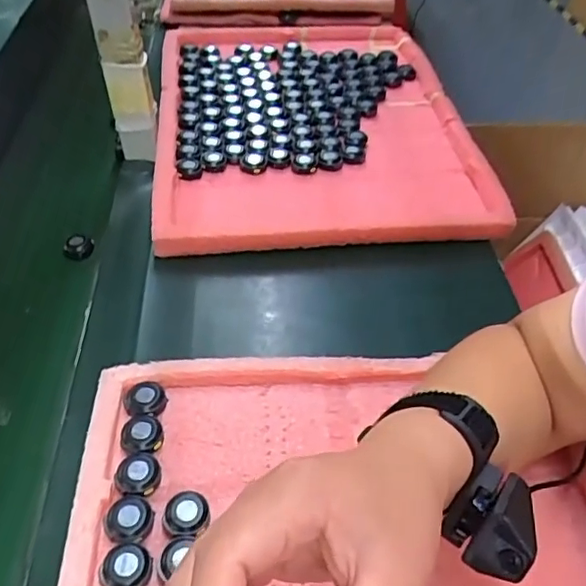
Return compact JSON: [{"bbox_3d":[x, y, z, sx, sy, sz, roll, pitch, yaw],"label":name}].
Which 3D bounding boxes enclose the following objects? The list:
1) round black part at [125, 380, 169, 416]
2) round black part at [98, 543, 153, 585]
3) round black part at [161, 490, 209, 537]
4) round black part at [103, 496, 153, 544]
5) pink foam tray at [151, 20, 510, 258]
[{"bbox_3d":[-0.114,0.082,0.449,0.029,0.016,0.032,-19,49,-18],"label":"round black part"},{"bbox_3d":[-0.103,0.171,0.360,0.031,0.012,0.027,11,47,11],"label":"round black part"},{"bbox_3d":[-0.070,0.149,0.386,0.029,0.015,0.030,0,46,0],"label":"round black part"},{"bbox_3d":[-0.108,0.151,0.382,0.029,0.017,0.029,0,46,0],"label":"round black part"},{"bbox_3d":[0.020,-0.248,0.769,0.377,0.032,0.543,-5,46,-4],"label":"pink foam tray"}]

